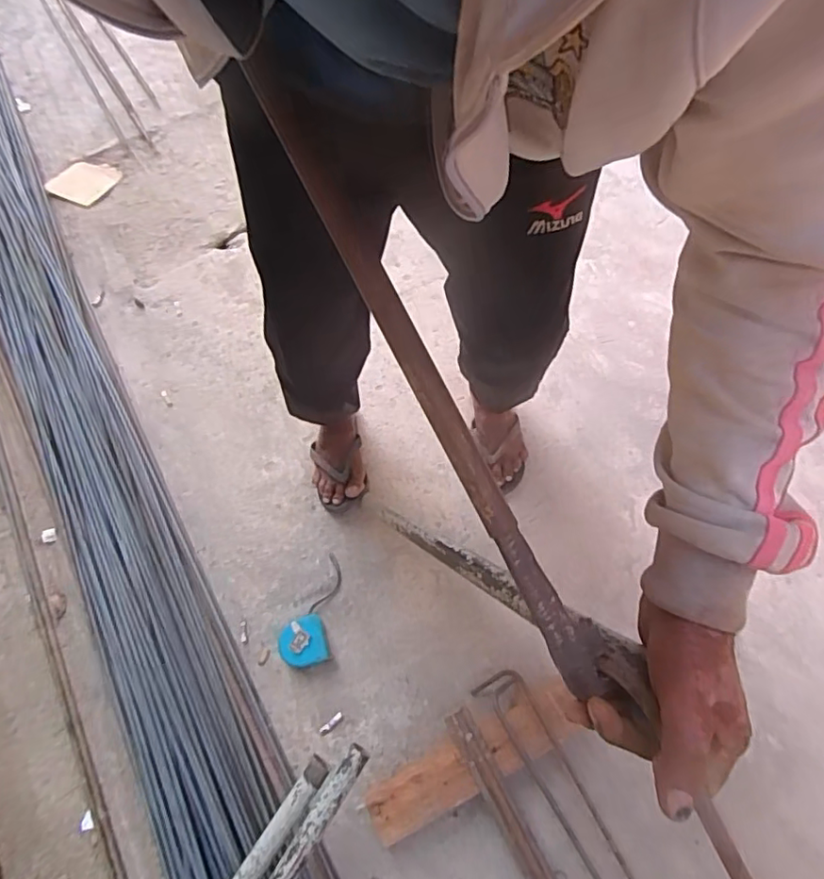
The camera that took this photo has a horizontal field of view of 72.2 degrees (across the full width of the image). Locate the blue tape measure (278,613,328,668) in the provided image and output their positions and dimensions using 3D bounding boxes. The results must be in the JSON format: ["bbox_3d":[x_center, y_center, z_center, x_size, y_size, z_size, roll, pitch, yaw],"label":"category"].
[{"bbox_3d":[-0.178,0.329,0.920,0.077,0.038,0.081,-16,64,-6],"label":"blue tape measure"}]

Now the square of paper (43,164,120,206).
[{"bbox_3d":[-0.870,-0.684,1.497,0.143,0.011,0.155,22,61,2],"label":"square of paper"}]

